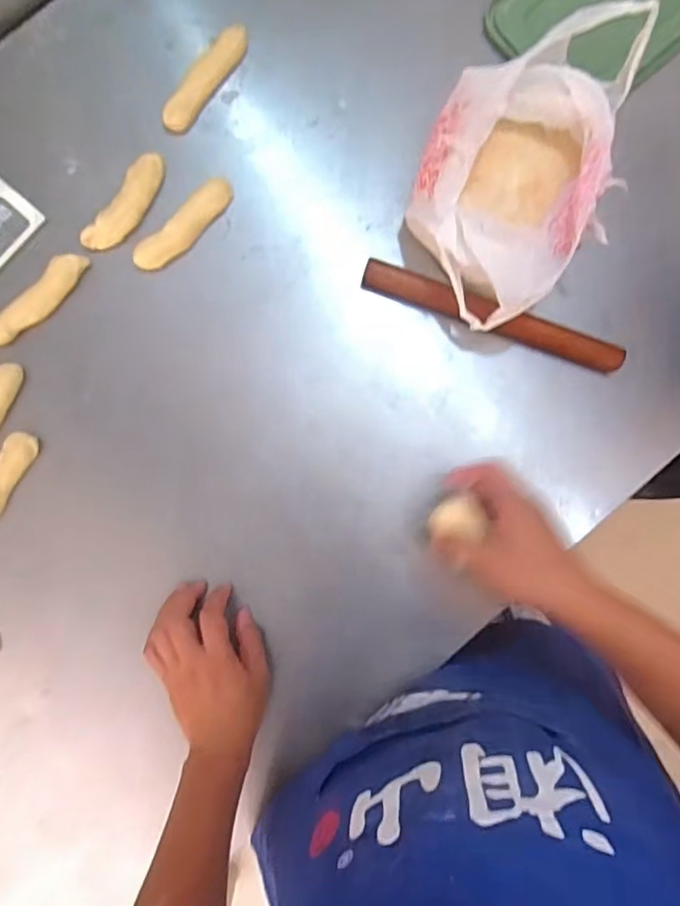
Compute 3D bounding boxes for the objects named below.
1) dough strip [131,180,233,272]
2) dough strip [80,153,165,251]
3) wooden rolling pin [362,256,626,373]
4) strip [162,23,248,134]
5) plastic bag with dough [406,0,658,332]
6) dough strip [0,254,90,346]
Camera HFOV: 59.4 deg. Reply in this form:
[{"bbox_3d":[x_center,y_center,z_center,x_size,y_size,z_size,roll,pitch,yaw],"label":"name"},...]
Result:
[{"bbox_3d":[-0.156,-0.230,0.603,0.122,0.018,0.029,-42,91,-1],"label":"dough strip"},{"bbox_3d":[-0.214,-0.251,0.602,0.034,0.015,0.114,36,89,-1],"label":"dough strip"},{"bbox_3d":[0.157,-0.139,0.609,0.273,0.030,0.029,19,89,-1],"label":"wooden rolling pin"},{"bbox_3d":[-0.138,-0.384,0.611,0.028,0.020,0.122,38,89,-1],"label":"strip"},{"bbox_3d":[0.172,-0.269,0.578,0.179,0.097,0.284,26,88,-2],"label":"plastic bag with dough"},{"bbox_3d":[-0.301,-0.153,0.595,0.029,0.017,0.120,41,89,-1],"label":"dough strip"}]

